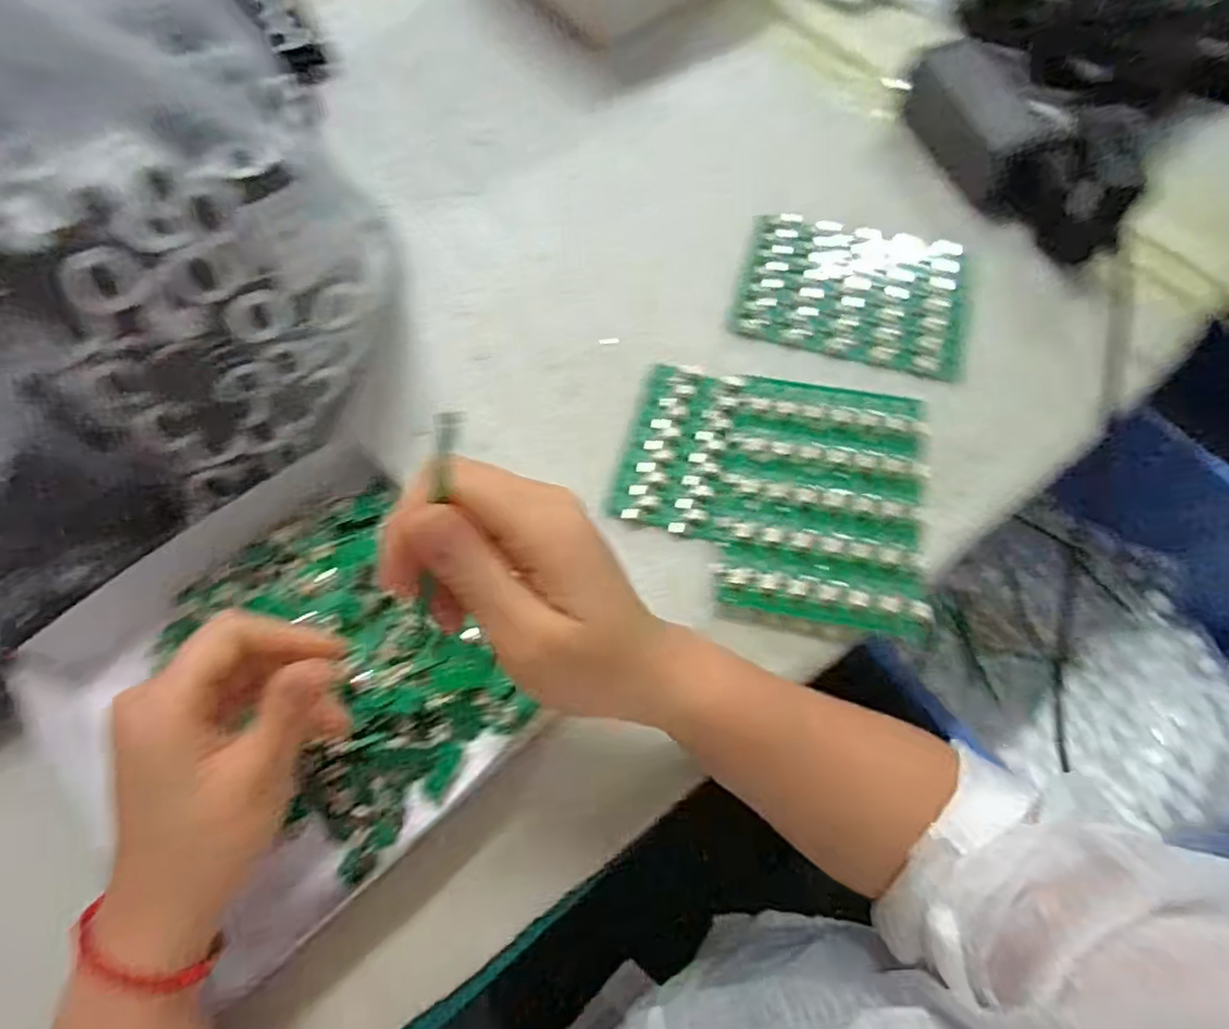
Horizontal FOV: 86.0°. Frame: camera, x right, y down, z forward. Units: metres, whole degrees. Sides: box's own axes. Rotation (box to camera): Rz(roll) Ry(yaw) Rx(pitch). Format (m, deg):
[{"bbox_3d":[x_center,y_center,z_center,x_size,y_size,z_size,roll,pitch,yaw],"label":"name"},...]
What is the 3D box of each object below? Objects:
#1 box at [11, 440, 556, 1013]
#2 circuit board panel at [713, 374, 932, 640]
[{"bbox_3d":[-0.168,0.091,0.353,0.194,0.043,0.194,-37,70,-14],"label":"box"},{"bbox_3d":[0.129,-0.012,0.406,0.119,0.016,0.155,10,67,6],"label":"circuit board panel"}]

